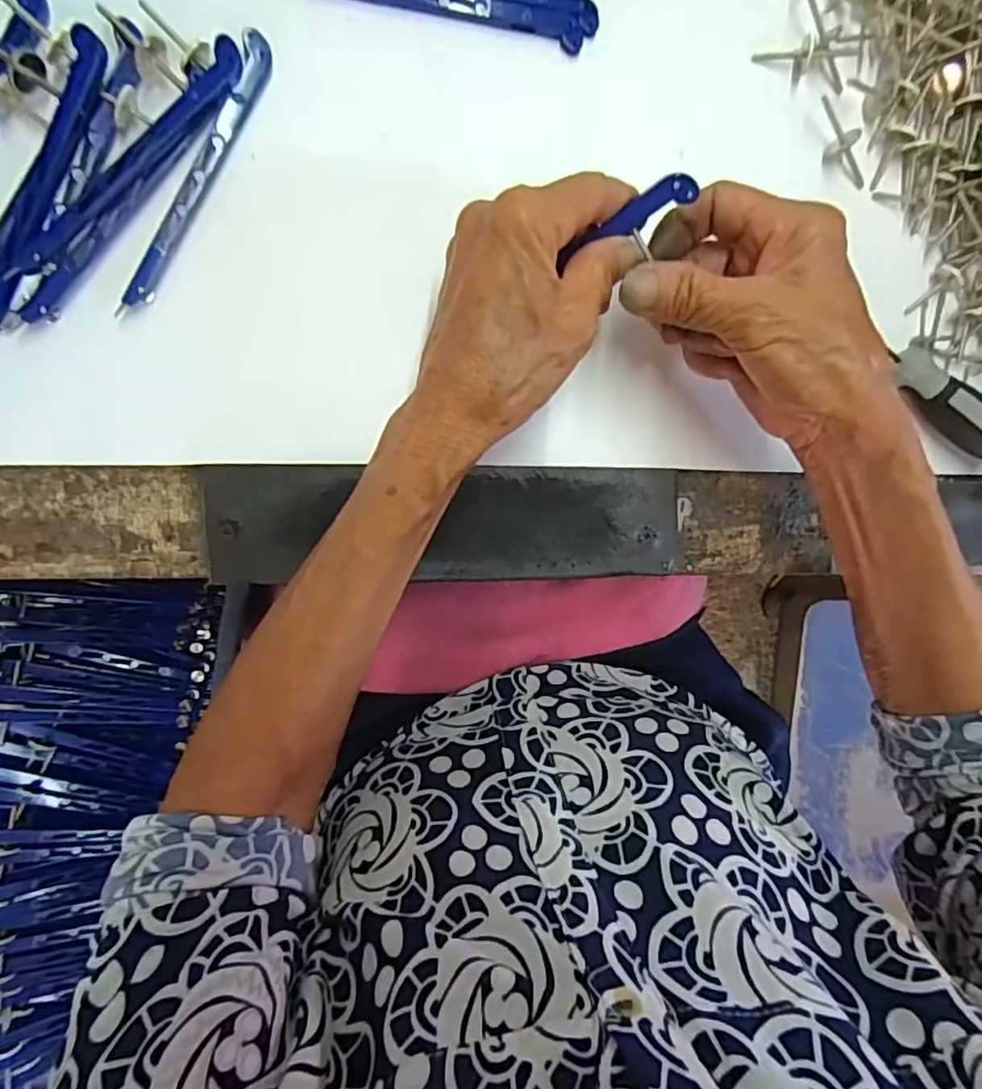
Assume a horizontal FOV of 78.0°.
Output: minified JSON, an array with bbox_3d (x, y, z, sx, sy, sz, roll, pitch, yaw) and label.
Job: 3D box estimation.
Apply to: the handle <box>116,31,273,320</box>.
[{"bbox_3d":[-0.120,-0.150,0.248,0.011,0.007,0.123,26,91,-11],"label":"handle"}]

